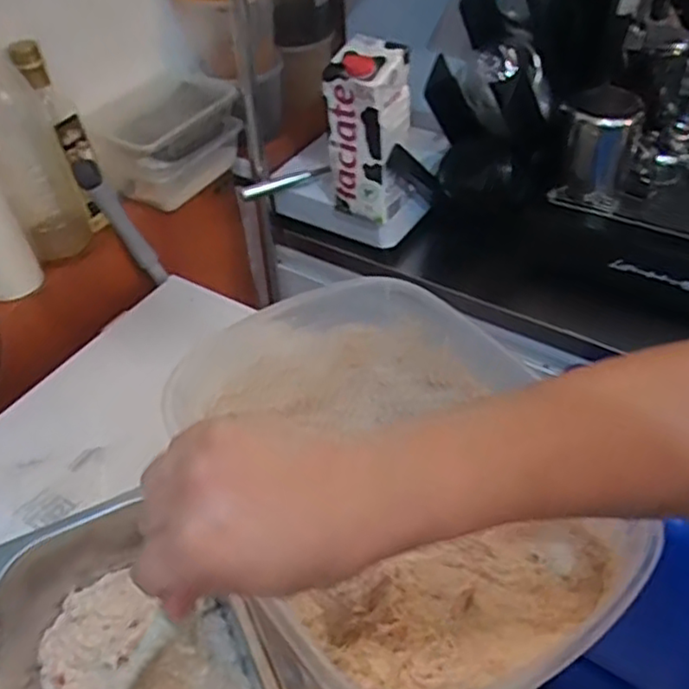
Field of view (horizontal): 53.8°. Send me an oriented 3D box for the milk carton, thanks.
[{"bbox_3d":[0.029,-0.253,0.817,0.089,0.191,0.070,21,50,24],"label":"milk carton"}]

